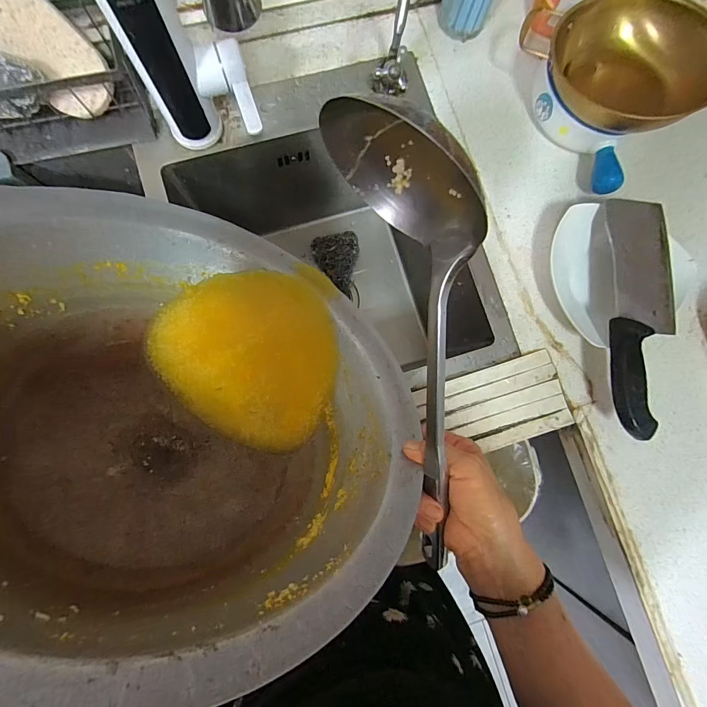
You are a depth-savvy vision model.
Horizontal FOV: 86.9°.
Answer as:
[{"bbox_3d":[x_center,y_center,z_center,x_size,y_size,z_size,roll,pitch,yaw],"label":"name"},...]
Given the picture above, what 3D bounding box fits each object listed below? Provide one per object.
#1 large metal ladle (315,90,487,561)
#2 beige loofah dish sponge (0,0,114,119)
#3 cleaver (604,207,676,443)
[{"bbox_3d":[0.045,0.006,0.258,0.080,0.057,0.328,-9,101,-5],"label":"large metal ladle"},{"bbox_3d":[-0.310,-0.307,0.385,0.070,0.019,0.111,-37,121,9],"label":"beige loofah dish sponge"},{"bbox_3d":[0.330,-0.044,0.421,0.081,0.017,0.266,3,81,-3],"label":"cleaver"}]

